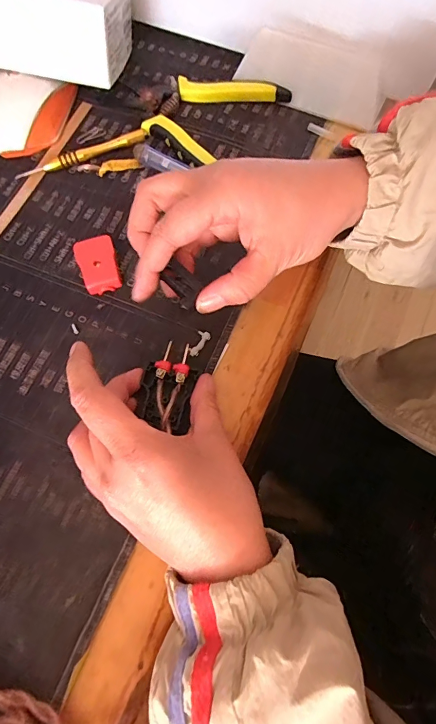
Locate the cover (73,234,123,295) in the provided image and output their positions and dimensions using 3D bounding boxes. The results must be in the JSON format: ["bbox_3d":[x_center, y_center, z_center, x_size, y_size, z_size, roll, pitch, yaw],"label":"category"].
[{"bbox_3d":[-0.091,-0.073,0.299,0.028,0.016,0.041,-16,72,-5],"label":"cover"}]

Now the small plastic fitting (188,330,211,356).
[{"bbox_3d":[-0.013,-0.014,0.284,0.010,0.004,0.021,24,73,8],"label":"small plastic fitting"}]

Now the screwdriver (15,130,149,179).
[{"bbox_3d":[-0.116,-0.179,0.338,0.116,0.009,0.010,-17,72,-5],"label":"screwdriver"}]

